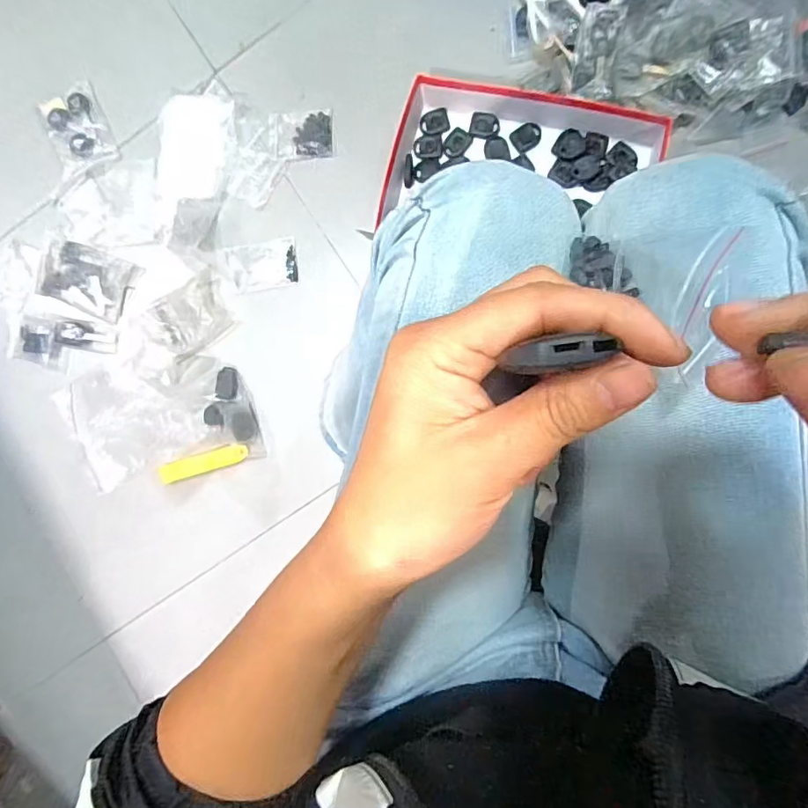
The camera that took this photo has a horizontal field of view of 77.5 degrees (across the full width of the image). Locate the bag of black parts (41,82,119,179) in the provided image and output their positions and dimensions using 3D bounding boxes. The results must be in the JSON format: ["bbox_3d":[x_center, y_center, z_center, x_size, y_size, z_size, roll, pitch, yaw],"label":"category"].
[{"bbox_3d":[-0.481,-0.407,0.743,0.086,0.017,0.121,-20,87,7],"label":"bag of black parts"}]

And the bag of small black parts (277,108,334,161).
[{"bbox_3d":[-0.138,-0.380,0.708,0.081,0.016,0.071,-1,85,13],"label":"bag of small black parts"}]

